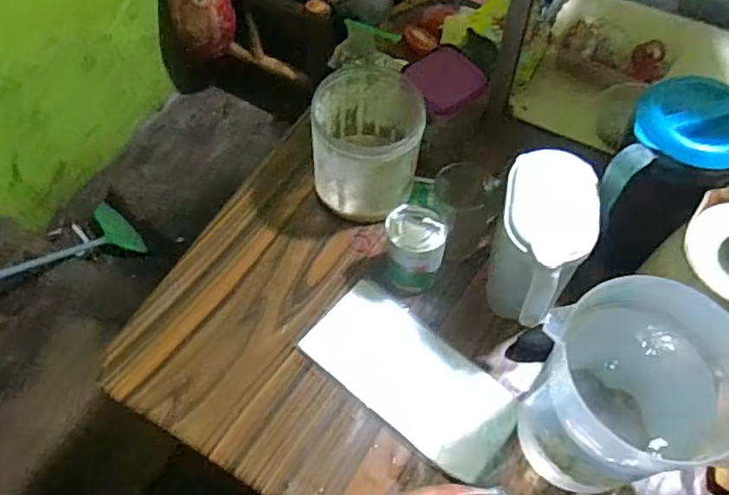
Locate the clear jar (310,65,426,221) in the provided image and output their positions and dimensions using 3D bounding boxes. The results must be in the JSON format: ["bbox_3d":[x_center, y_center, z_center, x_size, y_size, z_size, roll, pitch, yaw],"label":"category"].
[{"bbox_3d":[0.000,-0.137,0.834,0.134,0.163,0.153,-1,57,1],"label":"clear jar"}]

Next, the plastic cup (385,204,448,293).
[{"bbox_3d":[0.065,0.006,0.772,0.076,0.100,0.075,-1,57,1],"label":"plastic cup"}]

